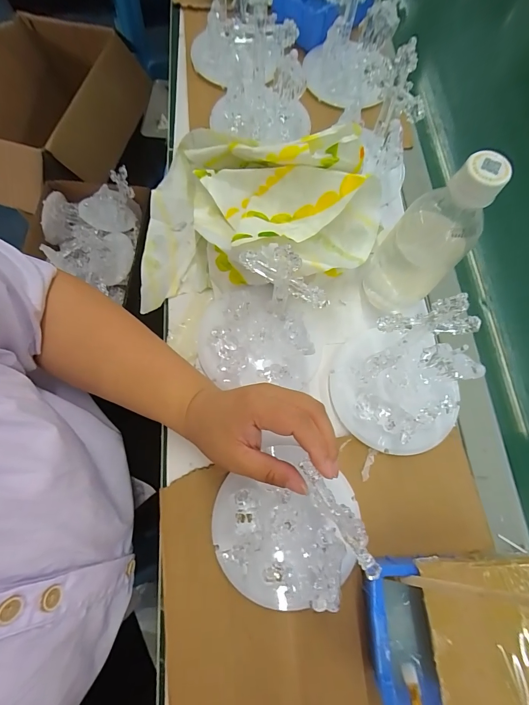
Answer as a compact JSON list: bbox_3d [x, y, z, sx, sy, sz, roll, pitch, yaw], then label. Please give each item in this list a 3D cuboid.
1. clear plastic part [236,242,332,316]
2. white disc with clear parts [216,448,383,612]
[{"bbox_3d":[0.020,-0.066,0.306,0.084,0.104,0.022,31,74,8],"label":"clear plastic part"},{"bbox_3d":[0.022,0.158,0.295,0.123,0.027,0.128,0,72,-1],"label":"white disc with clear parts"}]

